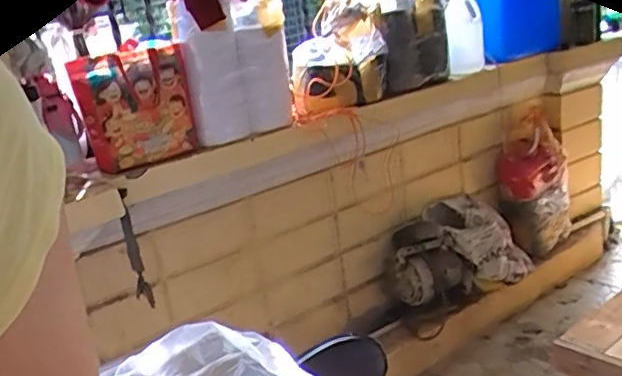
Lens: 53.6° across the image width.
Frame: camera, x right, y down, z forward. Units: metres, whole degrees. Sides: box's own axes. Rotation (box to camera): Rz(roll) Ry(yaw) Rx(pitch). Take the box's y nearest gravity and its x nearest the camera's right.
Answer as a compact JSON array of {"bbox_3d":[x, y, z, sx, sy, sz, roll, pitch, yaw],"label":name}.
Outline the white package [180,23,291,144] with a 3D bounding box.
[{"bbox_3d":[-0.176,-0.271,1.618,0.276,0.283,0.039,-10,5,-26],"label":"white package"}]

